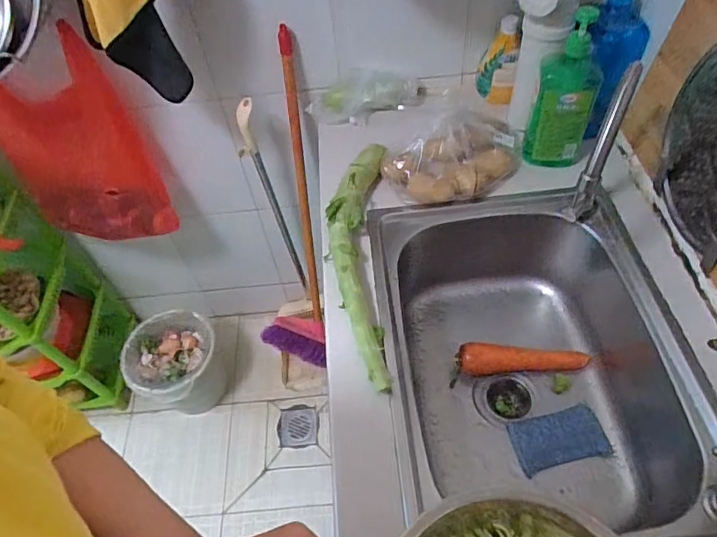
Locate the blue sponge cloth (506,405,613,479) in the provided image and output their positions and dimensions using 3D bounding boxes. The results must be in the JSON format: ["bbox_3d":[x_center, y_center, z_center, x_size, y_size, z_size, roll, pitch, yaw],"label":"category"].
[{"bbox_3d":[0.322,0.277,0.822,0.145,0.015,0.081,-13,53,-5],"label":"blue sponge cloth"}]

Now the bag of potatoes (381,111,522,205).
[{"bbox_3d":[0.192,-0.200,0.903,0.286,0.088,0.130,-21,54,-11],"label":"bag of potatoes"}]

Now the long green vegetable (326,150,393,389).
[{"bbox_3d":[-0.003,-0.028,0.805,0.096,0.050,0.463,-1,53,4],"label":"long green vegetable"}]

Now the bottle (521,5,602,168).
[{"bbox_3d":[0.347,-0.291,0.854,0.096,0.233,0.088,17,57,17],"label":"bottle"}]

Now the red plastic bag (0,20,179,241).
[{"bbox_3d":[-0.568,-0.240,1.014,0.295,0.434,0.054,-1,40,2],"label":"red plastic bag"}]

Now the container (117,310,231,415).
[{"bbox_3d":[-0.511,0.291,1.437,0.228,0.244,0.245,-2,53,3],"label":"container"}]

